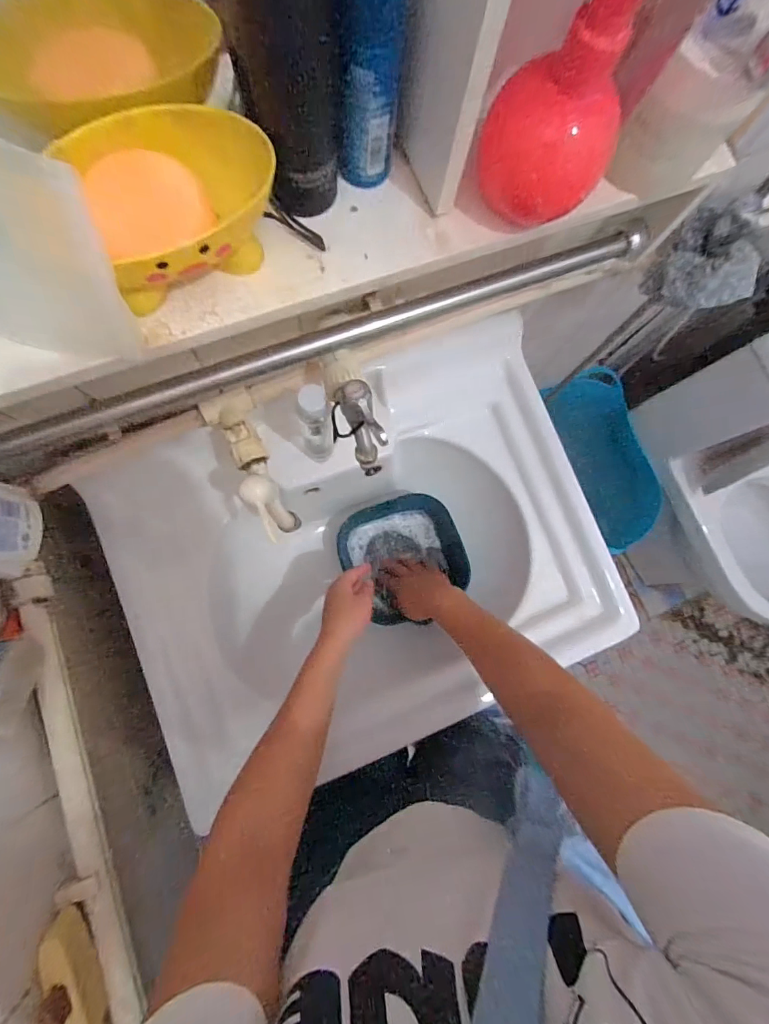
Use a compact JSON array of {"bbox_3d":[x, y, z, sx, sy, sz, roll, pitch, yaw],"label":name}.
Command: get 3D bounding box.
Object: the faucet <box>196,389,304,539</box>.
[{"bbox_3d":[-0.132,-0.052,0.434,0.057,0.078,0.166,-27,85,-8],"label":"faucet"}]

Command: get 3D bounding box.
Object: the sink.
[{"bbox_3d":[-0.021,0.058,0.596,0.595,0.173,0.470,-21,84,-7],"label":"sink"}]

